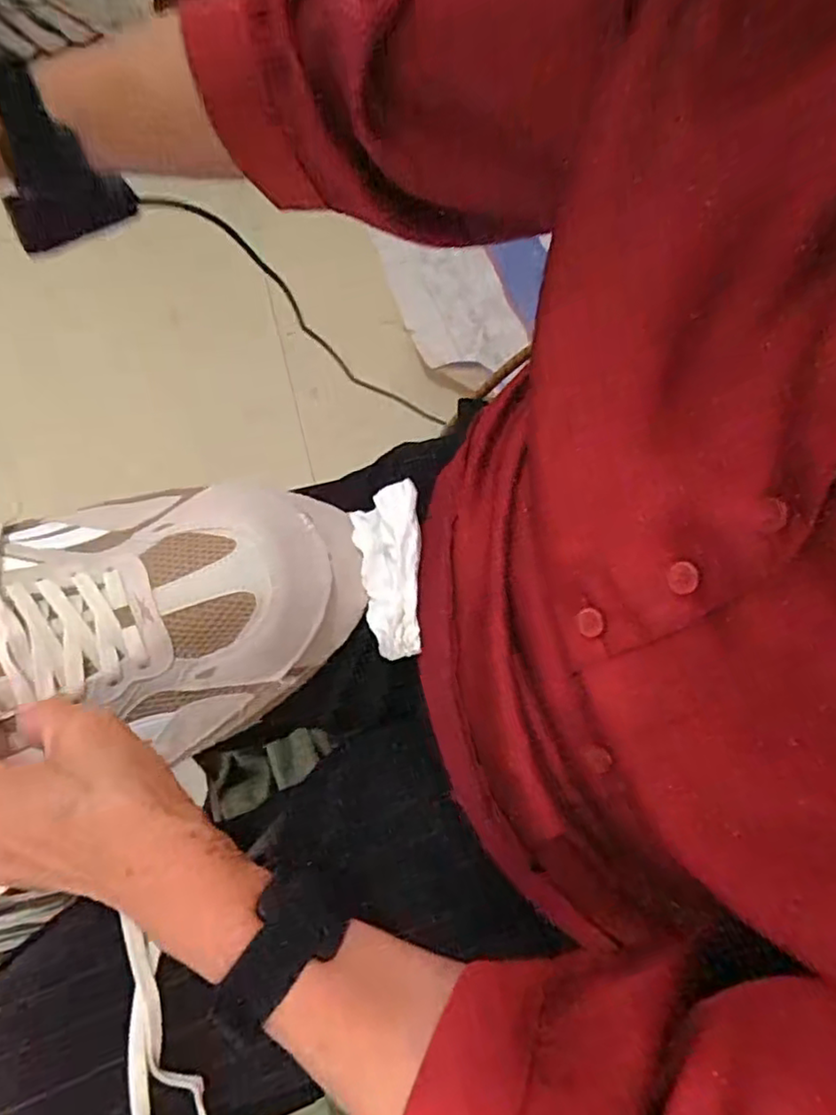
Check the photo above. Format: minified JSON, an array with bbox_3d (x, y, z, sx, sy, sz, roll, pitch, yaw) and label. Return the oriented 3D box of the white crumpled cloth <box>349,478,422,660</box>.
[{"bbox_3d":[-0.018,0.008,0.385,0.038,0.030,0.099,-3,91,-1],"label":"white crumpled cloth"}]

